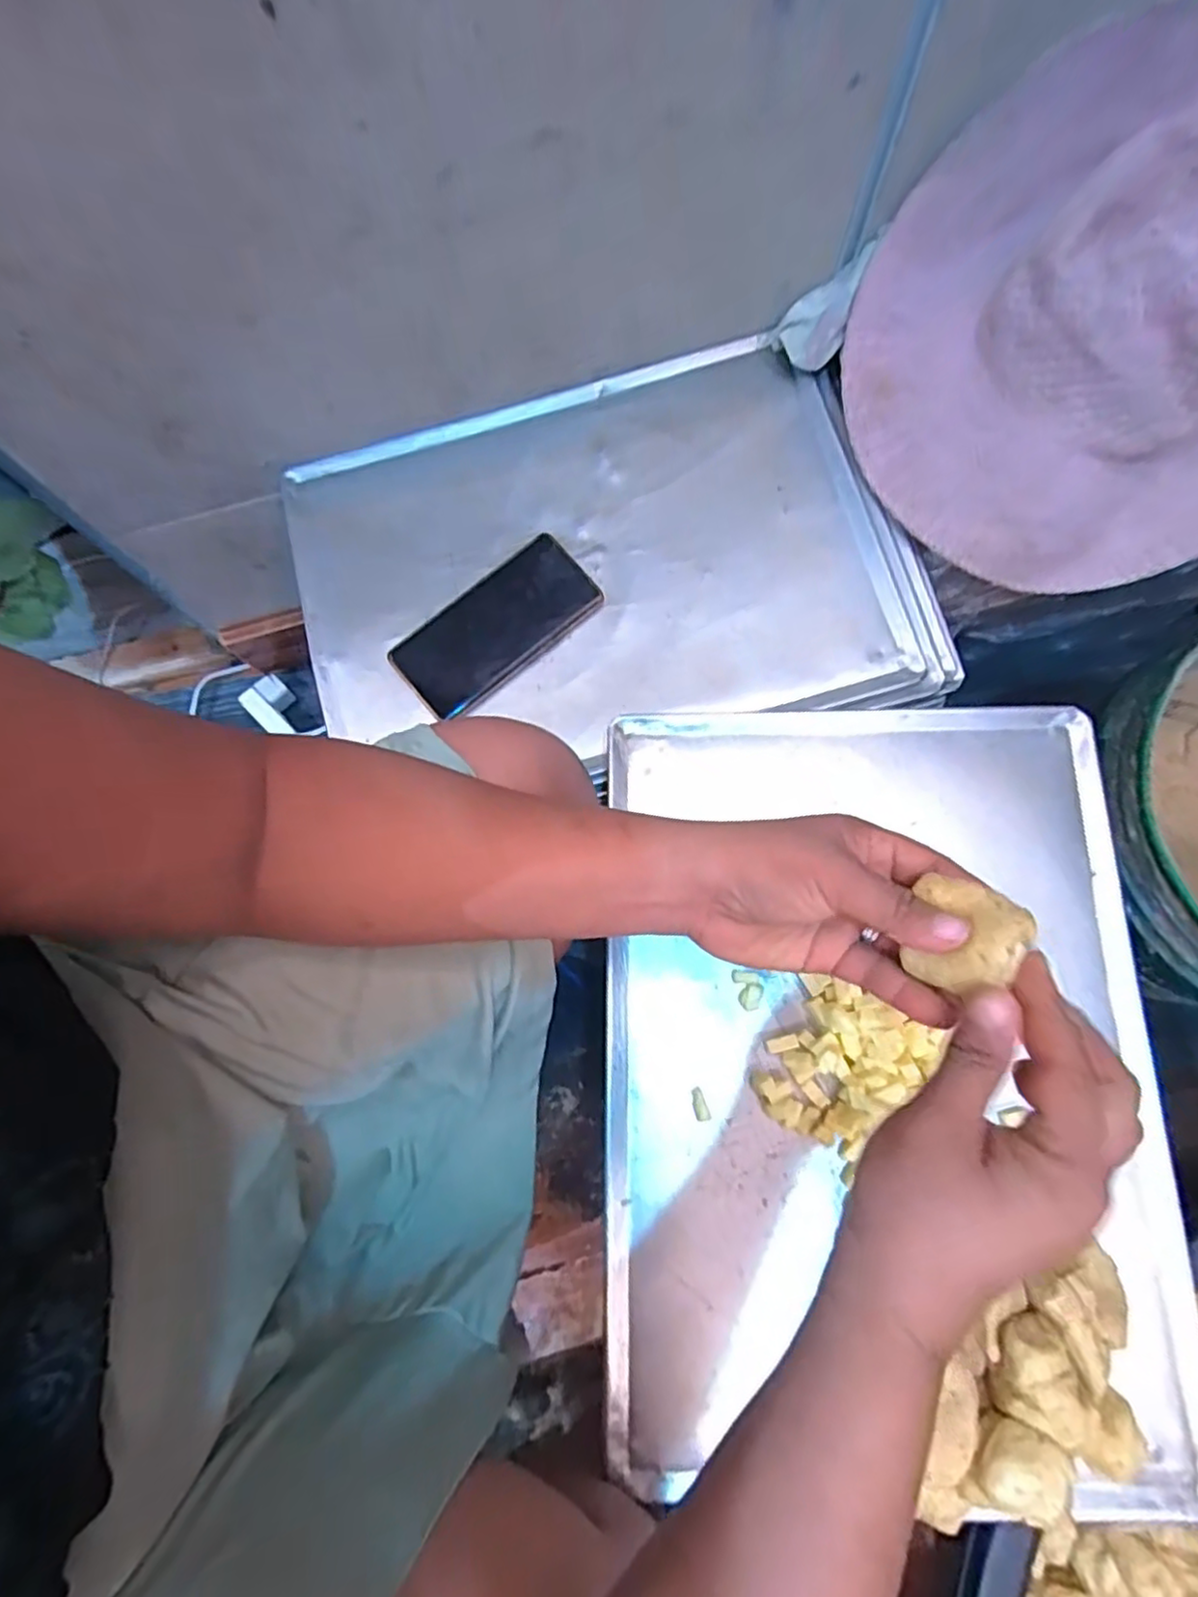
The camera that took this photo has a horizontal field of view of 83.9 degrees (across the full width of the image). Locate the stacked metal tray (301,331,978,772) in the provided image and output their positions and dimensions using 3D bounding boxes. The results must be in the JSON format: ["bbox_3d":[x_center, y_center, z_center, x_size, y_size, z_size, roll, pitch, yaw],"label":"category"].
[{"bbox_3d":[0.001,-0.186,0.532,0.486,0.052,0.316,-12,73,-2],"label":"stacked metal tray"}]

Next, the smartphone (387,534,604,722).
[{"bbox_3d":[-0.080,-0.135,0.514,0.160,0.014,0.078,-37,75,-9],"label":"smartphone"}]

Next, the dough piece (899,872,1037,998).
[{"bbox_3d":[0.147,0.054,0.268,0.039,0.027,0.041,39,78,12],"label":"dough piece"}]

